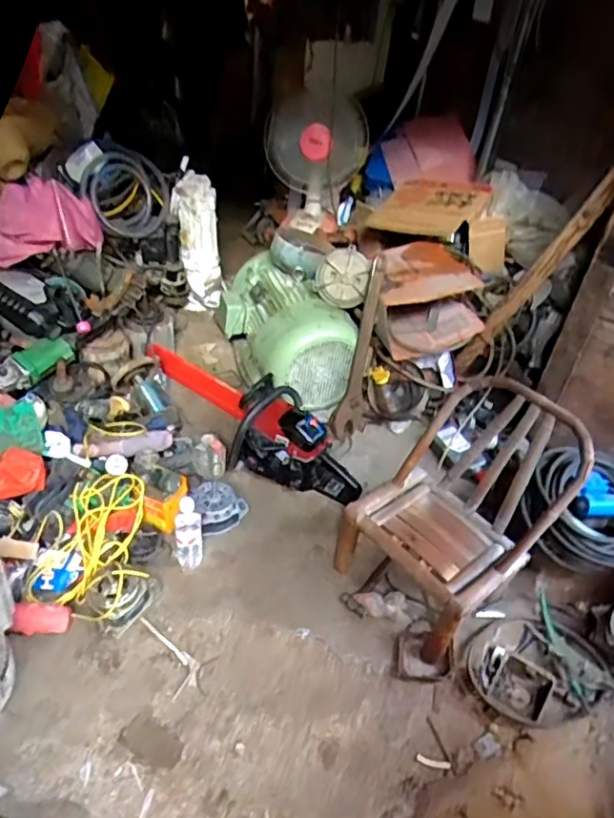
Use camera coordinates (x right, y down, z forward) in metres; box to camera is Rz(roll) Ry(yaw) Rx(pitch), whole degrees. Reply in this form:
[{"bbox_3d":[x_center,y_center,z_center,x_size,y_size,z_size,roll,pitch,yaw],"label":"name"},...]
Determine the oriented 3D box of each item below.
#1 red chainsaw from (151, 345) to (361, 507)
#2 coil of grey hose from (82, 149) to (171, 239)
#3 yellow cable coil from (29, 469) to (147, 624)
[{"bbox_3d":[-0.129,0.028,1.554,0.624,0.235,0.169,35,46,14],"label":"red chainsaw"},{"bbox_3d":[-0.458,-0.544,1.497,0.203,0.218,0.054,-21,47,-29],"label":"coil of grey hose"},{"bbox_3d":[-0.476,0.306,1.324,0.222,0.167,0.278,-3,40,-10],"label":"yellow cable coil"}]

